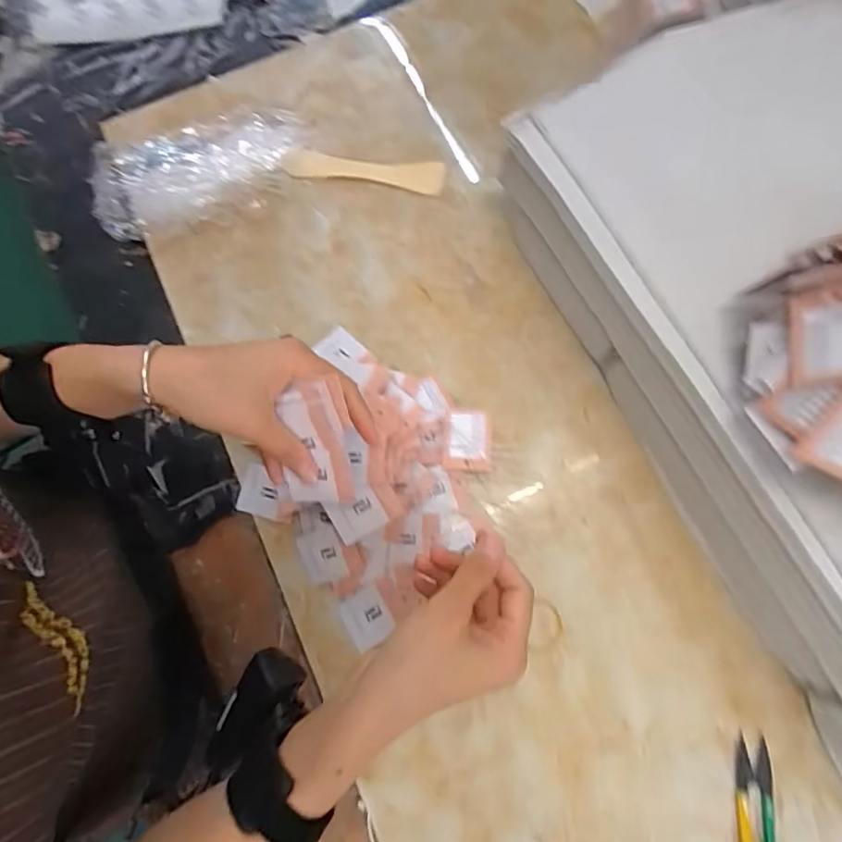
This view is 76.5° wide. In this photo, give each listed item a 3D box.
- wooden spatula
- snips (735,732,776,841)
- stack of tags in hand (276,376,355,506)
[{"bbox_3d":[-0.053,-0.236,0.504,0.149,0.004,0.033,8,76,3],"label":"wooden spatula"},{"bbox_3d":[0.223,0.269,0.354,0.027,0.007,0.102,8,70,2],"label":"snips"},{"bbox_3d":[-0.068,0.018,0.348,0.041,0.012,0.083,-4,109,0],"label":"stack of tags in hand"}]

